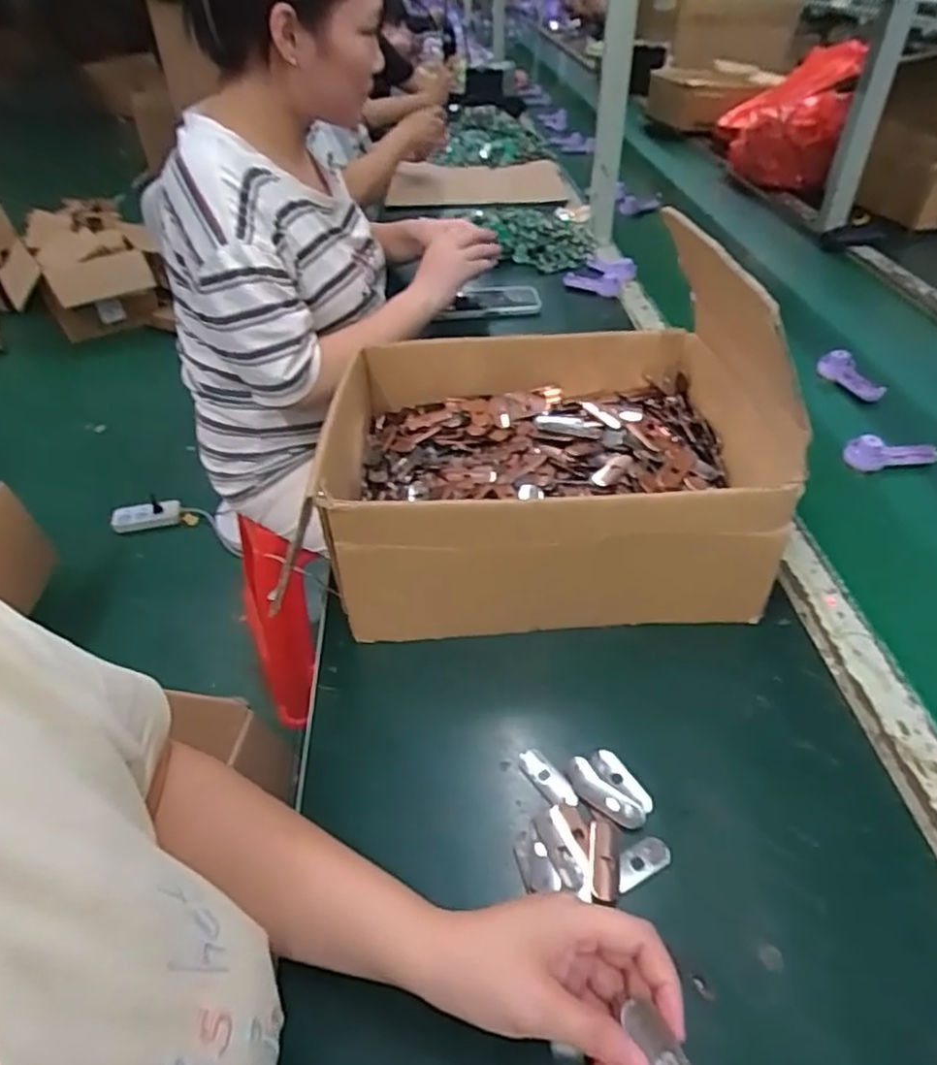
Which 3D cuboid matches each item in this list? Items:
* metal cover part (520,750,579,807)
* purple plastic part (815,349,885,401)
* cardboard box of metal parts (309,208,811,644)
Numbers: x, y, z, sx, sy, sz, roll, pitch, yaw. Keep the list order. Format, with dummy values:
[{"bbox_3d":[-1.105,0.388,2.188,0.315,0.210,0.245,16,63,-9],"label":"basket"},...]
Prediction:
[{"bbox_3d":[0.055,0.170,0.471,0.017,0.004,0.048,-28,46,-25],"label":"metal cover part"},{"bbox_3d":[0.484,-0.196,0.862,0.038,0.024,0.090,-20,56,-17],"label":"purple plastic part"},{"bbox_3d":[0.079,-0.062,0.638,0.383,0.138,0.301,-2,41,2],"label":"cardboard box of metal parts"}]

